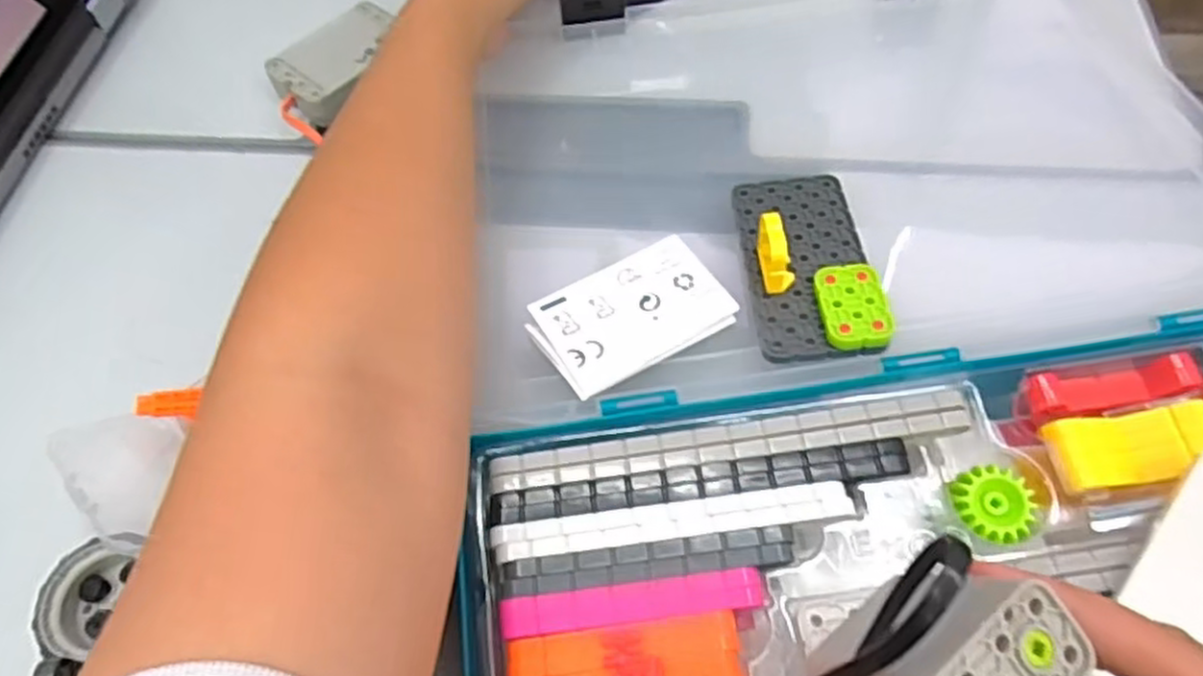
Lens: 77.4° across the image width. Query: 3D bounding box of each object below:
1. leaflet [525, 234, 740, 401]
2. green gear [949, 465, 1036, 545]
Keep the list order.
[{"bbox_3d":[0.013,-0.011,0.310,0.078,0.007,0.051,-29,62,-12],"label":"leaflet"},{"bbox_3d":[0.137,0.057,0.261,0.025,0.004,0.026,-2,60,3],"label":"green gear"}]

